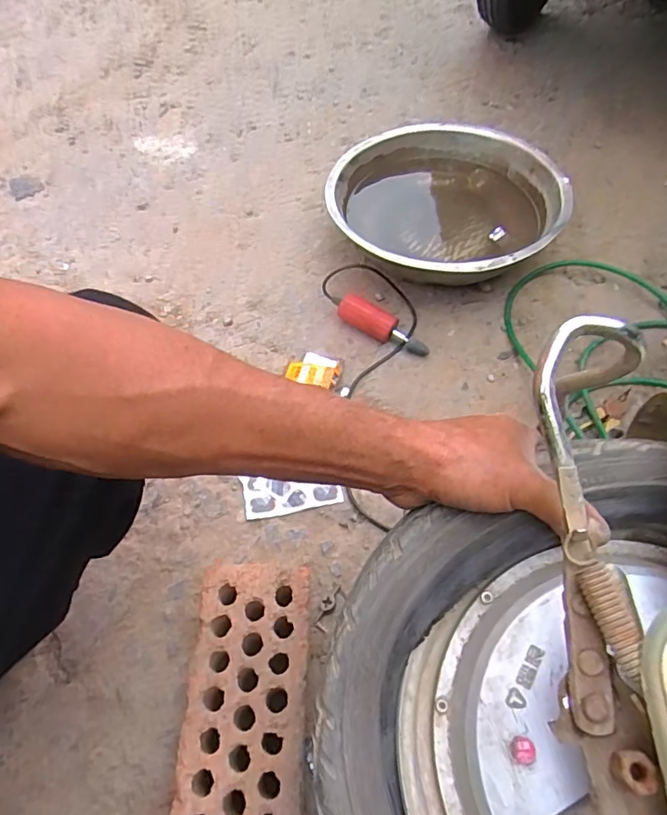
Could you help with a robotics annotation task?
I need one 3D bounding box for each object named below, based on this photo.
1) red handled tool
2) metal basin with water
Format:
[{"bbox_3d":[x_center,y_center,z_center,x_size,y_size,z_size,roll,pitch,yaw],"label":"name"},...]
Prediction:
[{"bbox_3d":[0.070,-0.122,0.800,0.158,0.034,0.038,32,59,2],"label":"red handled tool"},{"bbox_3d":[0.181,-0.332,0.897,0.360,0.117,0.395,-1,58,1],"label":"metal basin with water"}]

